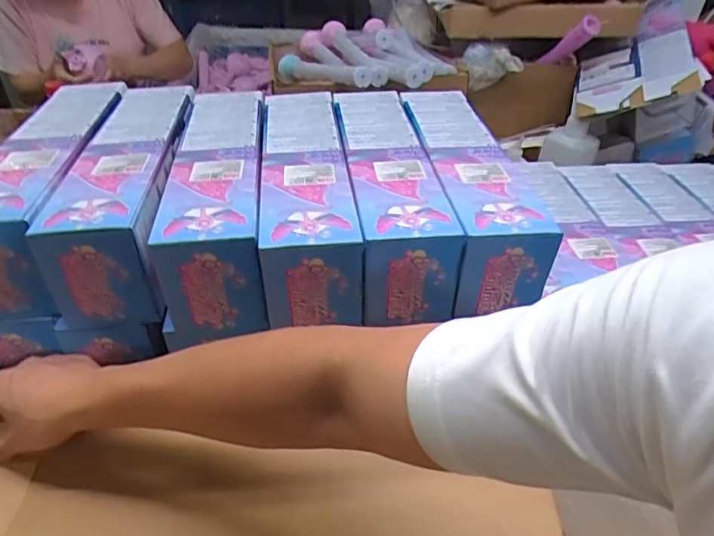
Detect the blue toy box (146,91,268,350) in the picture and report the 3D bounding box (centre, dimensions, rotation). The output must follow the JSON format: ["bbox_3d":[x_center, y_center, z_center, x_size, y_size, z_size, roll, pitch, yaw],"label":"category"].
[{"bbox_3d":[-0.147,-0.088,0.576,0.088,0.104,0.325,-2,39,-8],"label":"blue toy box"}]

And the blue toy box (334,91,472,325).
[{"bbox_3d":[0.029,-0.101,0.588,0.087,0.090,0.333,-3,43,-6],"label":"blue toy box"}]

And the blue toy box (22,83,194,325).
[{"bbox_3d":[-0.247,-0.098,0.581,0.096,0.103,0.326,-1,38,-7],"label":"blue toy box"}]

